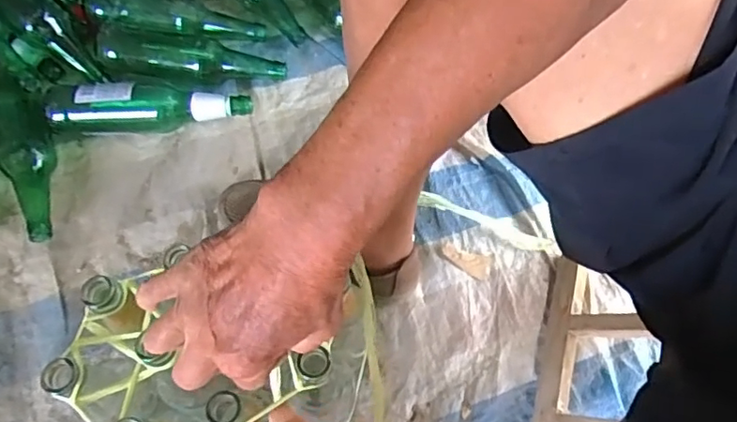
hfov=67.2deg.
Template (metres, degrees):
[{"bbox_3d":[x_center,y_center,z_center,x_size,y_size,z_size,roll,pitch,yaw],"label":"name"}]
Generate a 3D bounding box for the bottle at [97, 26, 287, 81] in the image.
[{"bbox_3d":[-0.248,-0.221,0.796,0.261,0.051,0.064,7,68,4],"label":"bottle"}]

